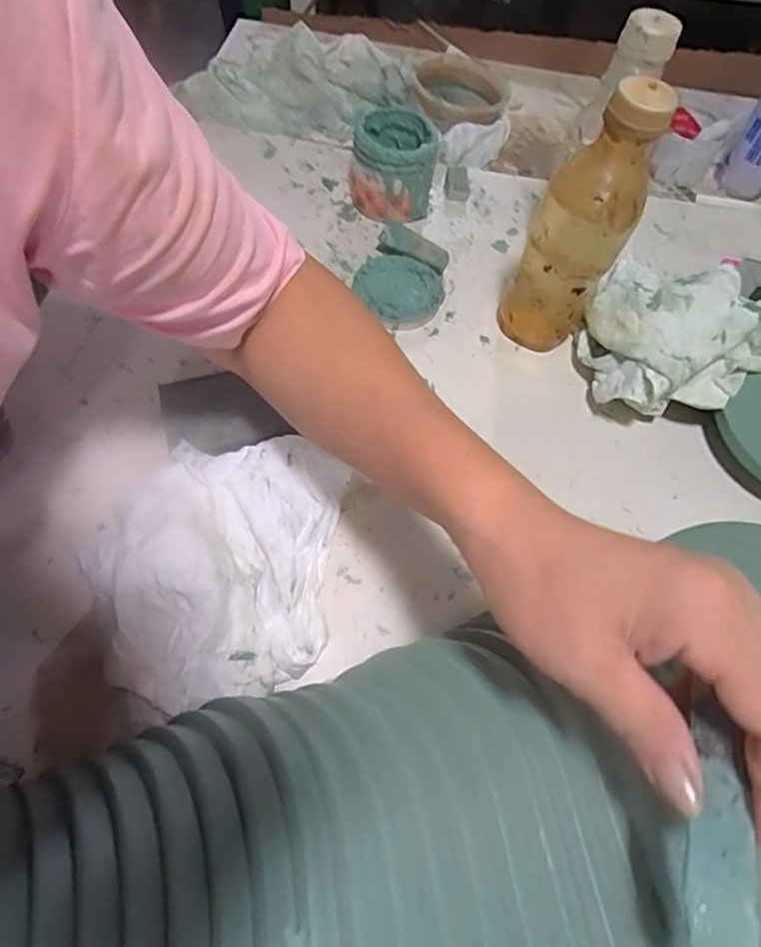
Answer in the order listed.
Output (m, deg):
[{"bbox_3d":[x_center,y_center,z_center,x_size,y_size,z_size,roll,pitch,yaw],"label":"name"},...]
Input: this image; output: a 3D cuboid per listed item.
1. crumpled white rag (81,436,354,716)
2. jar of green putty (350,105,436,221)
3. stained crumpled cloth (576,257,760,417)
[{"bbox_3d":[-0.108,0.055,0.364,0.148,0.055,0.178,10,59,2],"label":"crumpled white rag"},{"bbox_3d":[0.013,-0.317,0.573,0.084,0.076,0.087,6,59,-1],"label":"jar of green putty"},{"bbox_3d":[0.253,-0.124,0.477,0.153,0.091,0.154,-4,60,-7],"label":"stained crumpled cloth"}]

